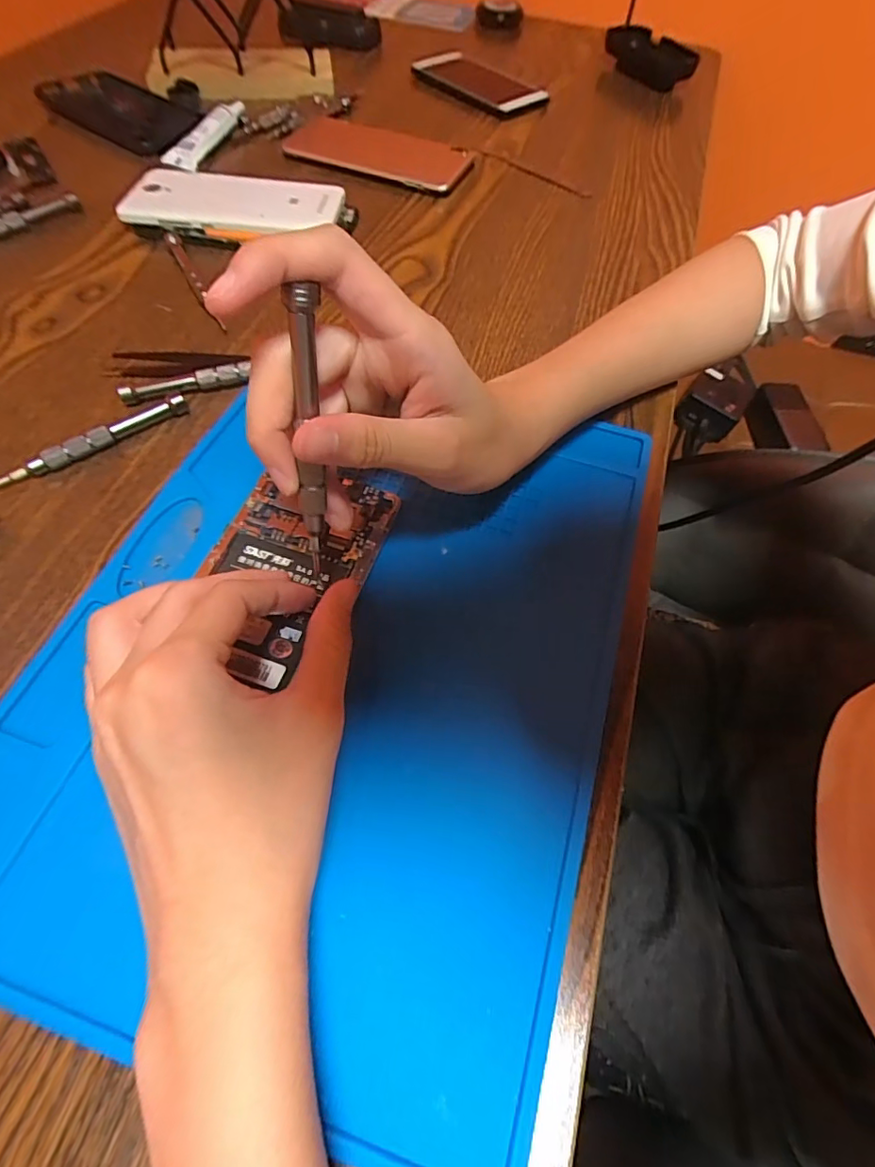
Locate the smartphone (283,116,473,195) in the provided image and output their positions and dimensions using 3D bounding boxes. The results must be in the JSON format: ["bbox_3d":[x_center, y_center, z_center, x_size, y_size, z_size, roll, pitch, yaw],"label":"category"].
[{"bbox_3d":[-0.052,-0.364,0.453,0.148,0.014,0.065,20,61,8],"label":"smartphone"}]

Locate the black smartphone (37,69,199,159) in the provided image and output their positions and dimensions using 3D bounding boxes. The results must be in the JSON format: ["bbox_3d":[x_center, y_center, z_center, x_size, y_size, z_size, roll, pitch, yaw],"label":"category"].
[{"bbox_3d":[-0.281,-0.421,0.473,0.163,0.009,0.079,38,65,17],"label":"black smartphone"}]

